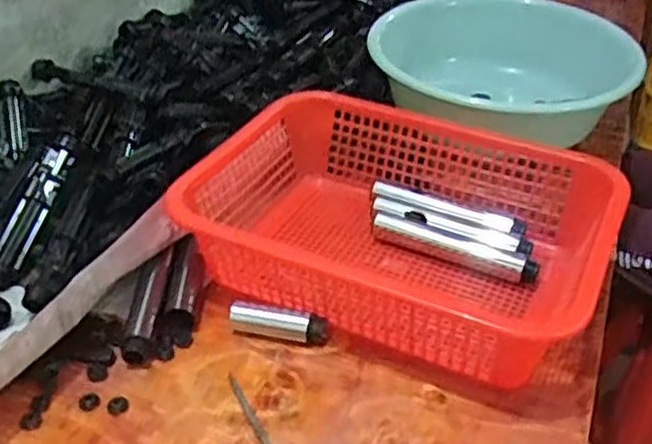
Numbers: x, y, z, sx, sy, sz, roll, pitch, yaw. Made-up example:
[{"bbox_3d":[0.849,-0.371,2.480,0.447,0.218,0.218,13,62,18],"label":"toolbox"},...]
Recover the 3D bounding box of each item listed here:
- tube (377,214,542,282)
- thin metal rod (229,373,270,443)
[{"bbox_3d":[0.114,0.022,0.665,0.150,0.020,0.020,17,39,20],"label":"tube"},{"bbox_3d":[-0.046,0.148,0.518,0.007,0.004,0.114,-17,40,-23],"label":"thin metal rod"}]

